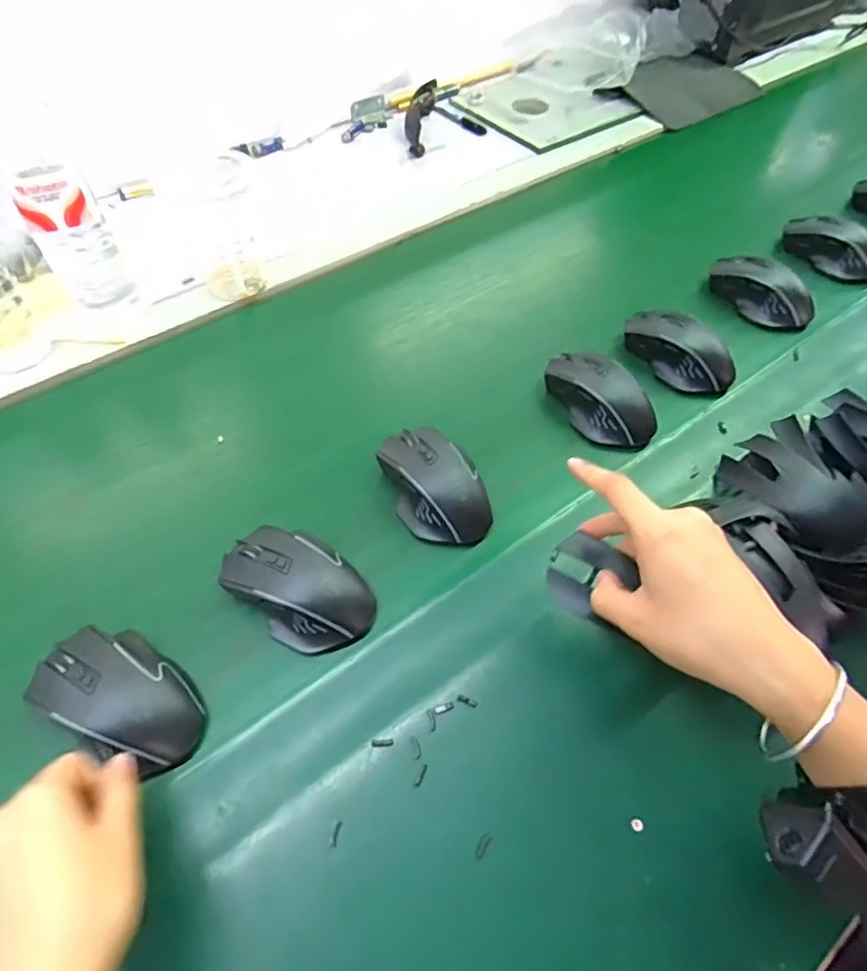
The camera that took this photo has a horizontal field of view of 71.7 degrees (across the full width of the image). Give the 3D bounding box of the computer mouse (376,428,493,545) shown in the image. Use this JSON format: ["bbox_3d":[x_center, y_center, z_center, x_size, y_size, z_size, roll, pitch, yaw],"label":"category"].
[{"bbox_3d":[0.001,-0.003,0.496,0.067,0.037,0.109,-20,57,-14],"label":"computer mouse"}]

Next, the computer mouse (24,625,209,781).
[{"bbox_3d":[-0.206,0.136,0.389,0.113,0.036,0.069,28,59,18],"label":"computer mouse"}]

